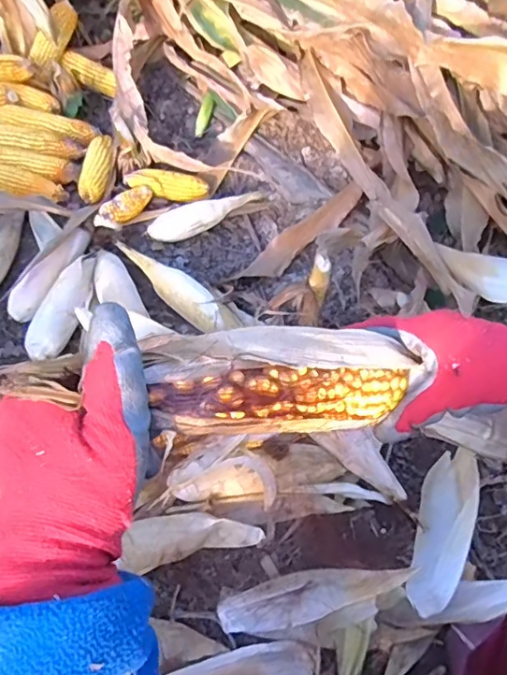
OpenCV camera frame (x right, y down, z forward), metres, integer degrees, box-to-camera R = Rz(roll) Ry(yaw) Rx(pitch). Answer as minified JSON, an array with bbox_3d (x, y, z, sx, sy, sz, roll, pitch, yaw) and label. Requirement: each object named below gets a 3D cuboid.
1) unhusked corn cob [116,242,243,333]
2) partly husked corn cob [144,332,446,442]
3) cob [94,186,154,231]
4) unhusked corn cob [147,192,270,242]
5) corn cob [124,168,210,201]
[{"bbox_3d":[-0.134,-0.090,0.912,0.272,0.044,0.054,38,65,18],"label":"unhusked corn cob"},{"bbox_3d":[0.027,0.025,0.326,0.215,0.043,0.054,1,54,-40],"label":"partly husked corn cob"},{"bbox_3d":[-0.245,-0.250,1.026,0.045,0.038,0.127,34,64,16],"label":"cob"},{"bbox_3d":[-0.083,-0.241,1.035,0.249,0.045,0.055,-24,64,-15],"label":"unhusked corn cob"},{"bbox_3d":[-0.174,-0.309,1.074,0.166,0.038,0.057,4,60,0],"label":"corn cob"}]

